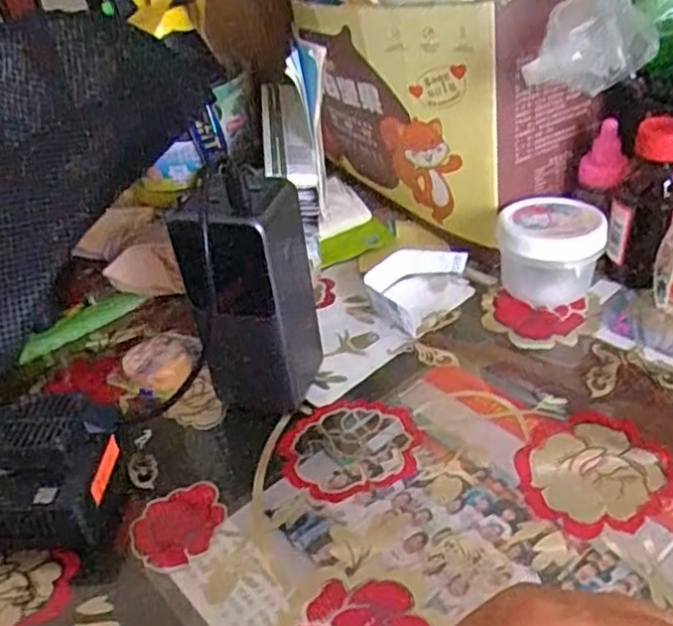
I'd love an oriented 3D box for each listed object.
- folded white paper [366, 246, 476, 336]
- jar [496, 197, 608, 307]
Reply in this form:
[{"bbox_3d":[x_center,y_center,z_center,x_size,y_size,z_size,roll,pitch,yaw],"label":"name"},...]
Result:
[{"bbox_3d":[0.061,-0.022,0.479,0.073,0.029,0.048,-30,42,-29],"label":"folded white paper"},{"bbox_3d":[0.140,-0.041,0.467,0.061,0.053,0.058,-5,36,3],"label":"jar"}]

